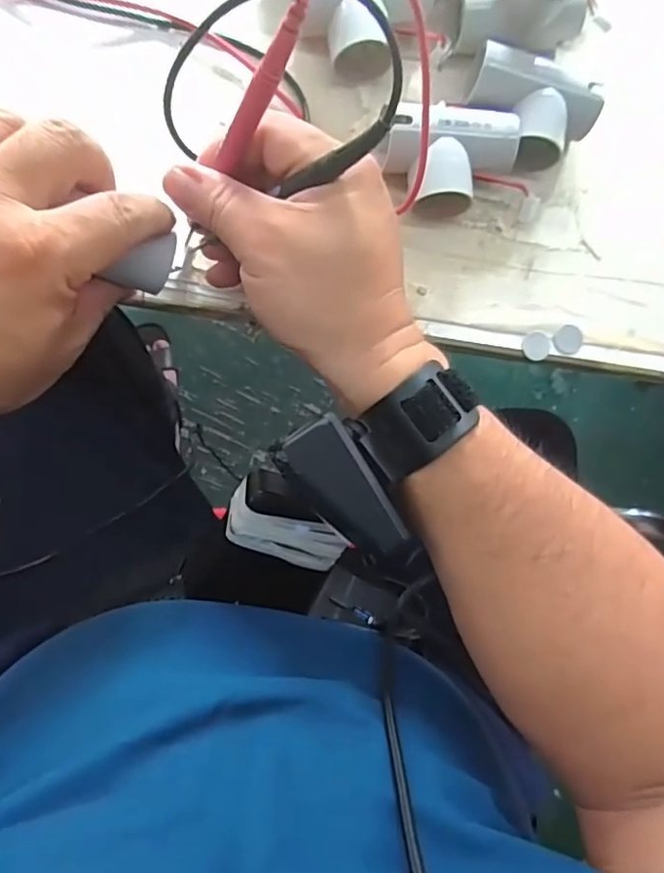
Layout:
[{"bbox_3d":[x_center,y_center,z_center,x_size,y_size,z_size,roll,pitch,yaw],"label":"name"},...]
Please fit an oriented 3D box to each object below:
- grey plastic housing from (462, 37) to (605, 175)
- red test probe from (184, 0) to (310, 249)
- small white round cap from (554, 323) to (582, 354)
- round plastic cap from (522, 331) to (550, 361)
[{"bbox_3d":[0.109,-0.184,0.340,0.074,0.032,0.055,28,83,-7],"label":"grey plastic housing"},{"bbox_3d":[-0.041,-0.128,0.258,0.010,0.128,0.009,41,47,-6],"label":"red test probe"},{"bbox_3d":[0.143,-0.058,0.354,0.017,0.004,0.018,0,88,-9],"label":"small white round cap"},{"bbox_3d":[0.123,-0.054,0.352,0.018,0.004,0.017,0,88,-9],"label":"round plastic cap"}]

